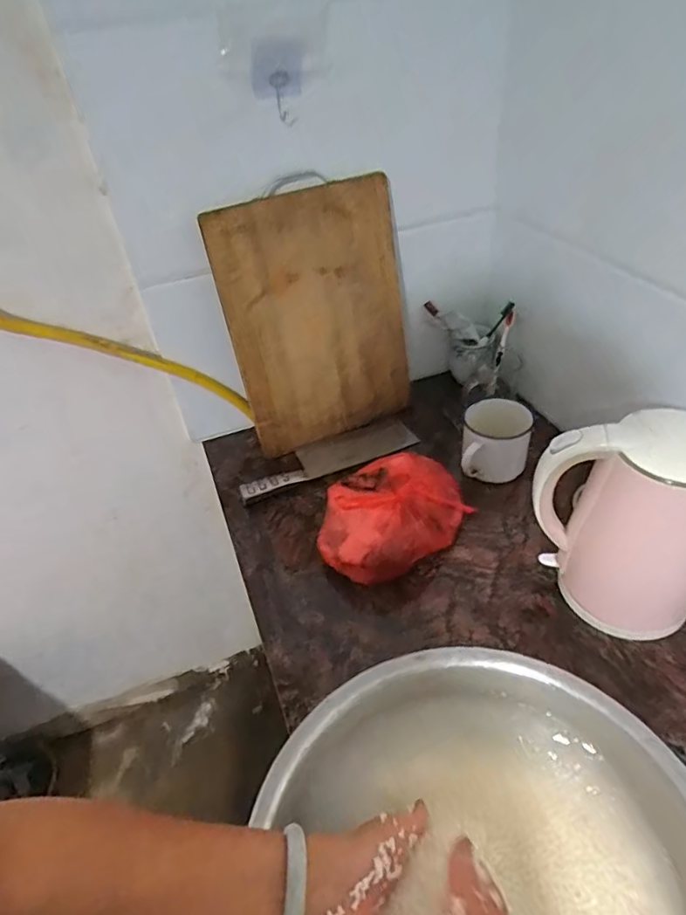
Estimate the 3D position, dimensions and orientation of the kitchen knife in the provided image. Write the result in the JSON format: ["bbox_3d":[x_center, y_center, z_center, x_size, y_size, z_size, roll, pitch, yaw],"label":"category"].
[{"bbox_3d":[-0.029,-0.005,0.929,0.304,0.027,0.085,-20,42,-17],"label":"kitchen knife"}]

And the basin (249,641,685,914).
[{"bbox_3d":[0.113,0.339,0.423,0.356,0.089,0.361,-3,40,3],"label":"basin"}]

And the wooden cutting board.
[{"bbox_3d":[-0.036,-0.203,0.858,0.274,0.396,0.035,-21,34,-13],"label":"wooden cutting board"}]

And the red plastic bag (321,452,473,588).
[{"bbox_3d":[0.070,0.077,0.766,0.217,0.096,0.161,-21,42,-17],"label":"red plastic bag"}]

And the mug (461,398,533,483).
[{"bbox_3d":[0.229,-0.021,0.829,0.094,0.103,0.086,8,42,16],"label":"mug"}]

